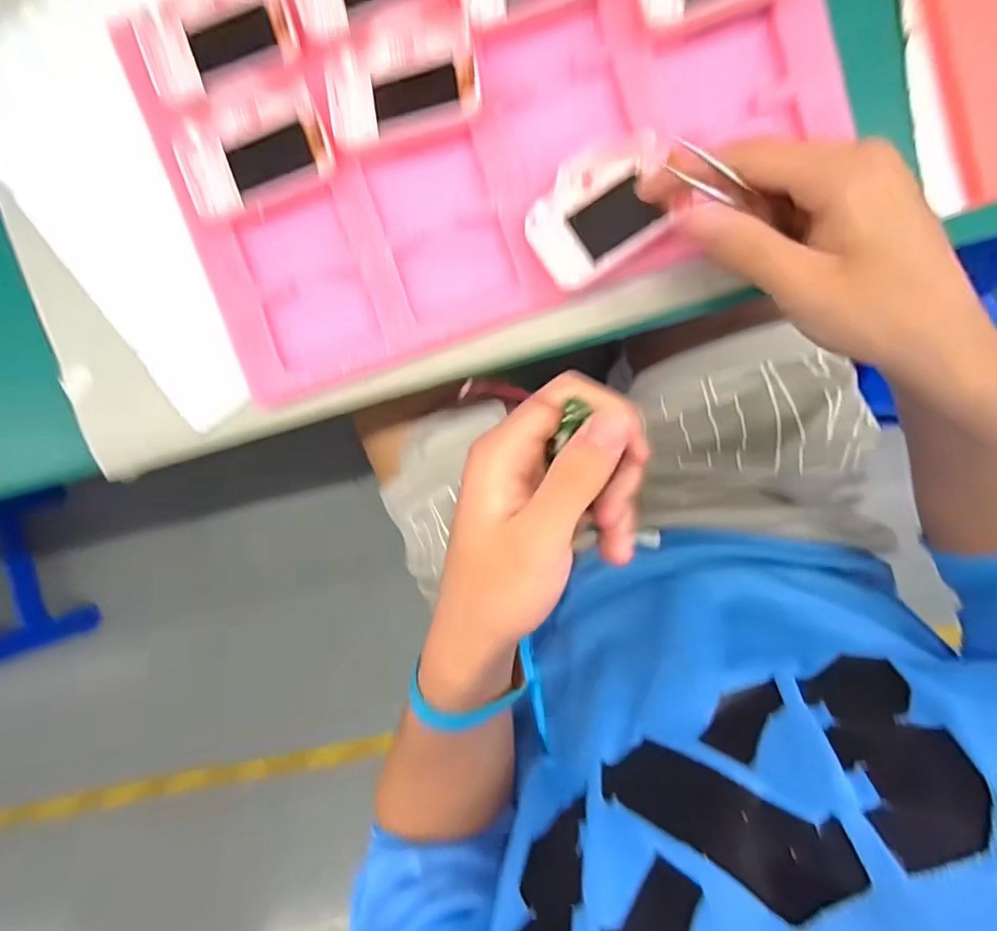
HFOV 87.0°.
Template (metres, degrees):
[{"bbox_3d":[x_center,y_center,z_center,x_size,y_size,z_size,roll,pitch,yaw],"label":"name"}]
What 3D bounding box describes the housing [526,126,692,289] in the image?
[{"bbox_3d":[0.057,-0.143,0.291,0.084,0.015,0.059,-34,96,8],"label":"housing"}]

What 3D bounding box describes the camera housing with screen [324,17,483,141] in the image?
[{"bbox_3d":[-0.054,-0.213,0.286,0.081,0.017,0.053,-9,99,4],"label":"camera housing with screen"}]

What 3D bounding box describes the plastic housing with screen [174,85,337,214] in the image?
[{"bbox_3d":[-0.138,-0.179,0.296,0.083,0.013,0.053,-19,98,6],"label":"plastic housing with screen"}]

